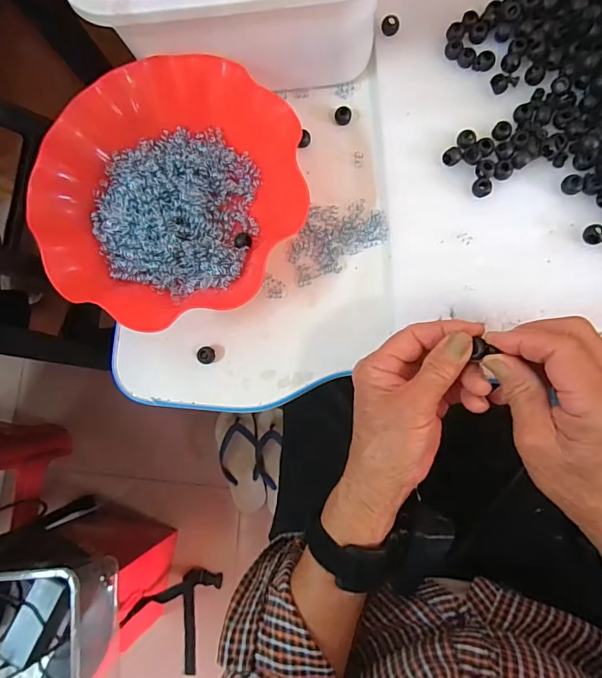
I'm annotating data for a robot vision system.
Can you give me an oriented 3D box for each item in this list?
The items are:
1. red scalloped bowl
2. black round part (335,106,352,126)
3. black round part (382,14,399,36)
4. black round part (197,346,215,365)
[{"bbox_3d":[-0.114,-0.122,0.377,0.204,0.062,0.215,-1,82,6],"label":"red scalloped bowl"},{"bbox_3d":[0.039,-0.206,0.403,0.015,0.012,0.014,-1,83,5],"label":"black round part"},{"bbox_3d":[0.081,-0.283,0.395,0.016,0.007,0.014,1,83,5],"label":"black round part"},{"bbox_3d":[-0.084,0.014,0.386,0.014,0.009,0.015,-1,82,6],"label":"black round part"}]

